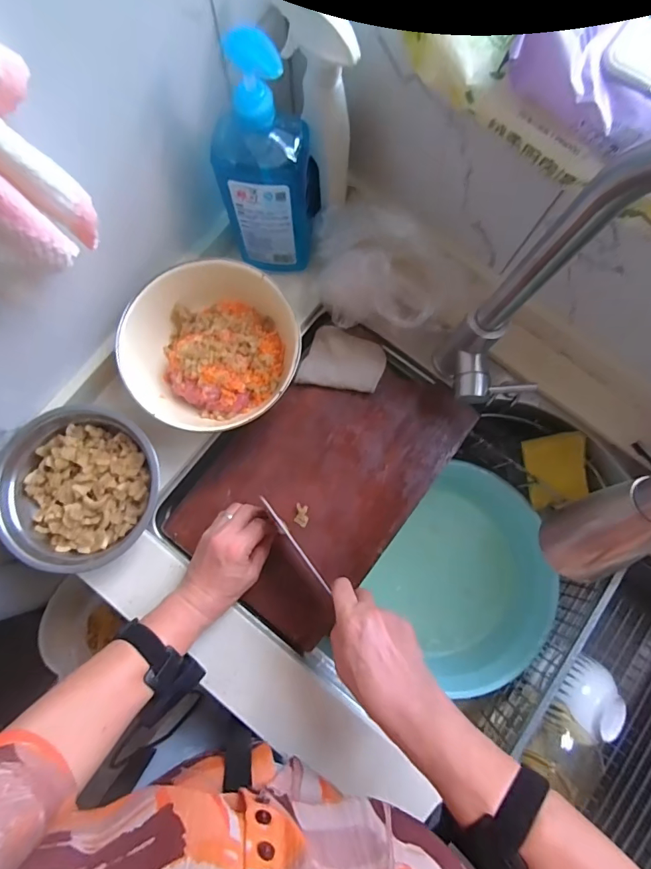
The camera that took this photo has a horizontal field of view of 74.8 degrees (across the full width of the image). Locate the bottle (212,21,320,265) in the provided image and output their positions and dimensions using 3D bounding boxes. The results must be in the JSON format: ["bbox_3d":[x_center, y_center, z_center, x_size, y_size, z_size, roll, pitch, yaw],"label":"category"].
[{"bbox_3d":[-0.060,-0.277,0.449,0.096,0.244,0.074,5,80,1],"label":"bottle"}]

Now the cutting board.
[{"bbox_3d":[0.001,0.050,0.547,0.235,0.015,0.362,38,82,7],"label":"cutting board"}]

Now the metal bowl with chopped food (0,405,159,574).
[{"bbox_3d":[-0.282,0.059,0.491,0.181,0.058,0.167,0,79,0],"label":"metal bowl with chopped food"}]

